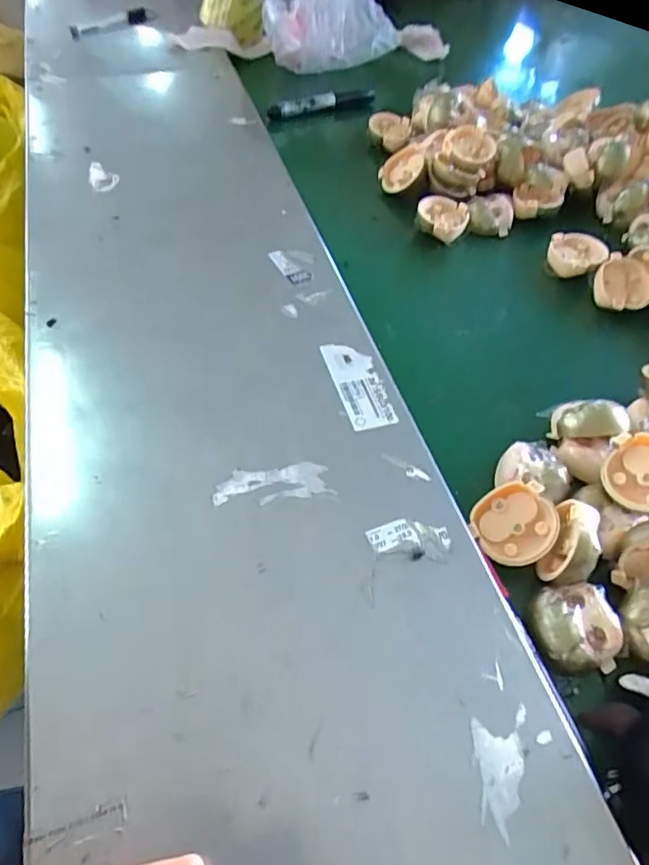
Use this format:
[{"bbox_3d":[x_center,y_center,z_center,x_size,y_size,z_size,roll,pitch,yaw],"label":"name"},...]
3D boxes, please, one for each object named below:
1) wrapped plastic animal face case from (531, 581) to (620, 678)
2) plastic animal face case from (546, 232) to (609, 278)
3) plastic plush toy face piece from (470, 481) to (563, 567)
[{"bbox_3d":[0.138,0.108,0.310,0.043,0.021,0.044,-6,54,-9],"label":"wrapped plastic animal face case"},{"bbox_3d":[0.230,-0.165,0.516,0.046,0.021,0.057,11,53,4],"label":"plastic animal face case"},{"bbox_3d":[0.117,0.057,0.343,0.048,0.019,0.048,-9,66,20],"label":"plastic plush toy face piece"}]

